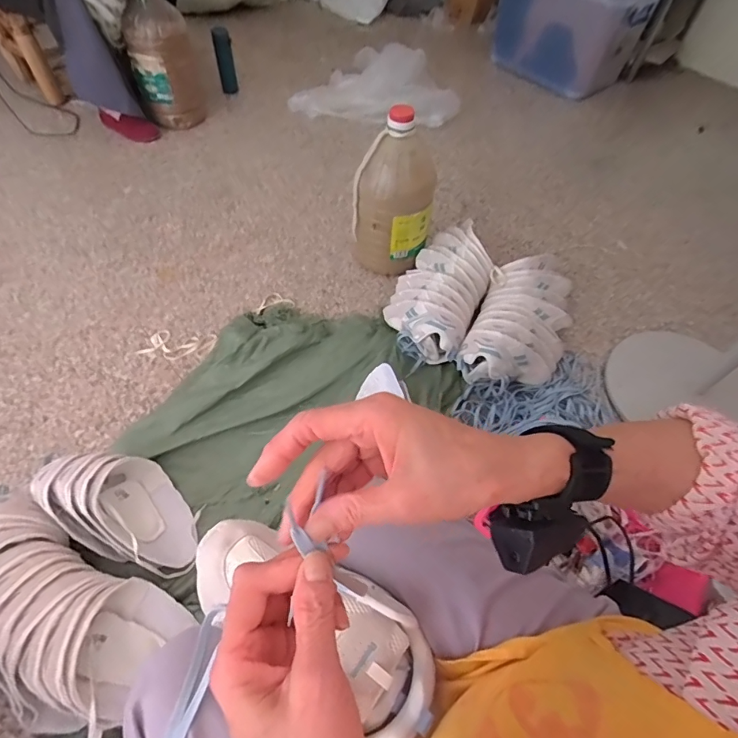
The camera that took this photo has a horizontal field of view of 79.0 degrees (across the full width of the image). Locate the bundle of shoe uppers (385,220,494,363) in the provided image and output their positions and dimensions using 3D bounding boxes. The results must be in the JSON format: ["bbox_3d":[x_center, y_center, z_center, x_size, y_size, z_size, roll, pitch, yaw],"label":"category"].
[{"bbox_3d":[0.187,-0.215,1.157,0.211,0.124,0.397,23,56,11],"label":"bundle of shoe uppers"}]

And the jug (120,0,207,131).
[{"bbox_3d":[-0.684,-1.011,1.498,0.160,0.400,0.171,39,61,20],"label":"jug"}]

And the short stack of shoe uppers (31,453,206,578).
[{"bbox_3d":[-0.438,0.255,0.820,0.285,0.144,0.168,30,58,15],"label":"short stack of shoe uppers"}]

